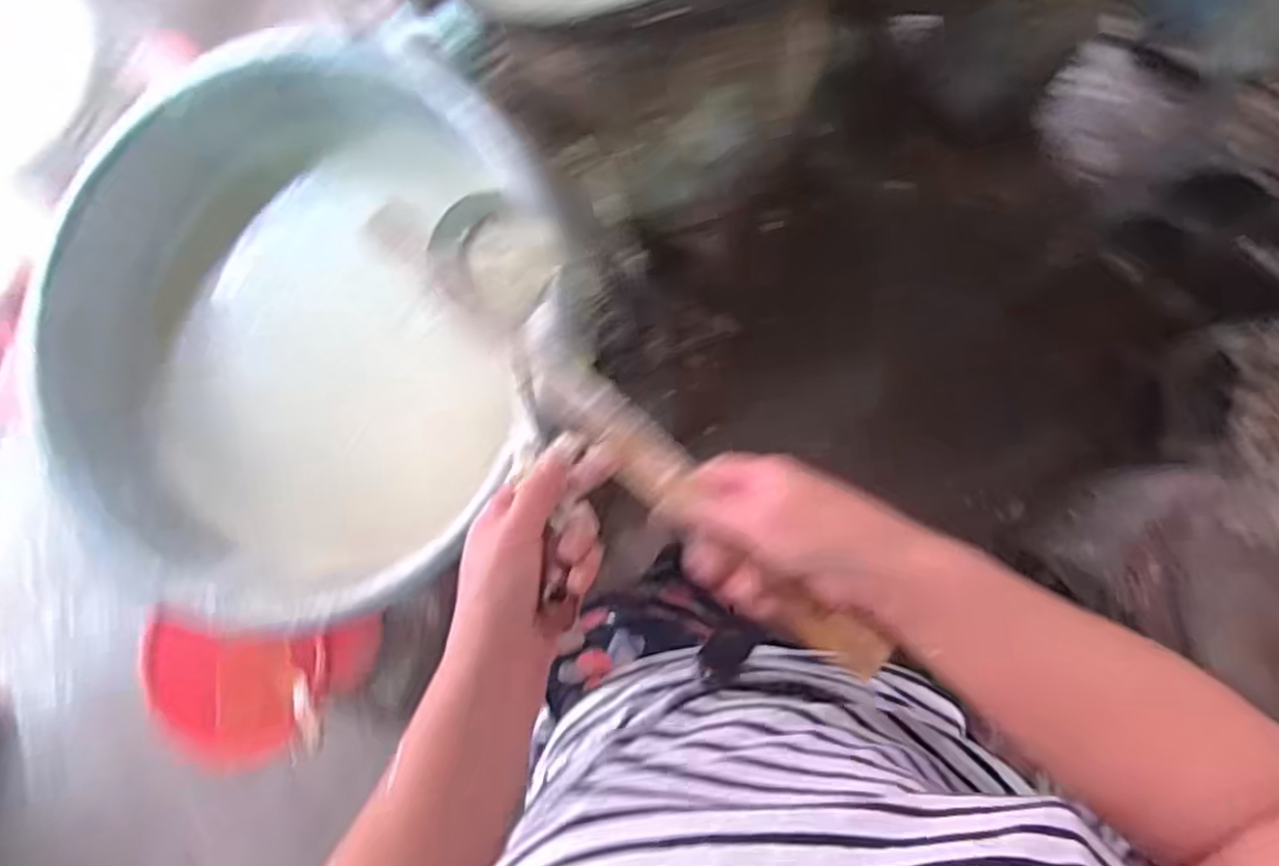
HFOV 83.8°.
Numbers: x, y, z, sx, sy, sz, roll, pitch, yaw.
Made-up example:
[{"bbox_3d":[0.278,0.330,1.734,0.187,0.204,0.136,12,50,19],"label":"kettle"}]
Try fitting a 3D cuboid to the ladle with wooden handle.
[{"bbox_3d":[-0.012,-0.022,0.461,0.080,0.055,0.426,-42,62,4],"label":"ladle with wooden handle"}]

